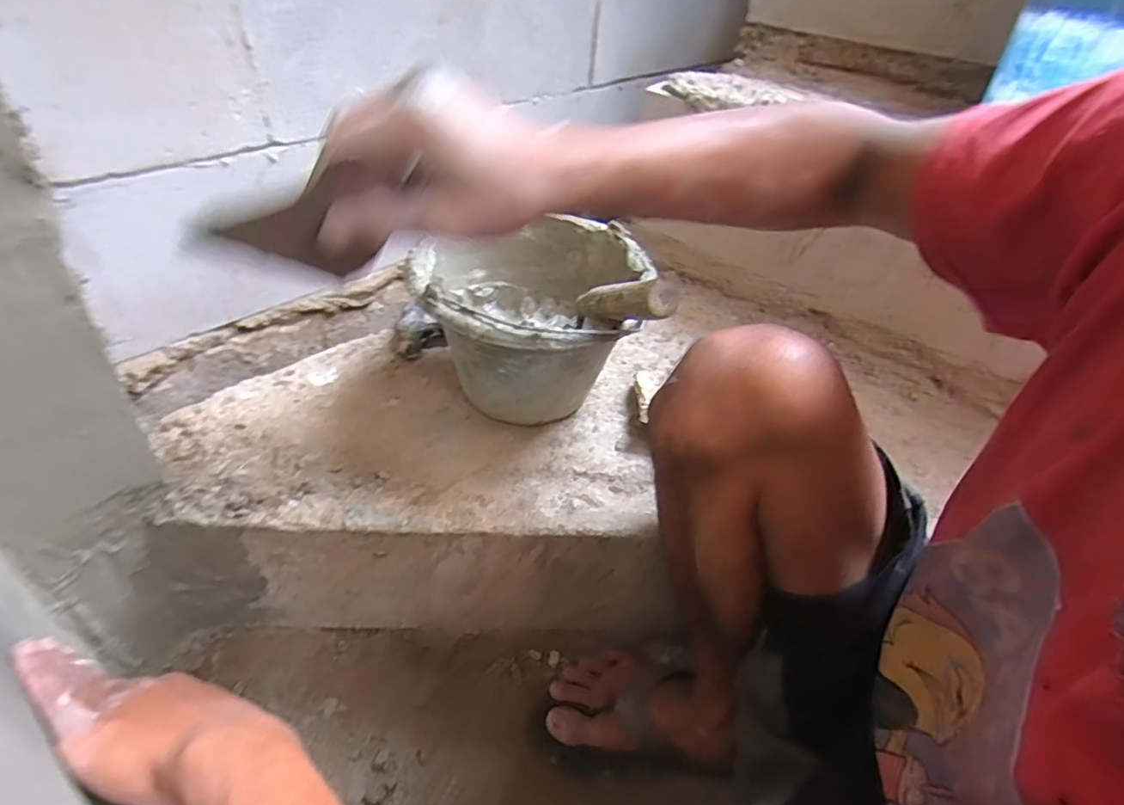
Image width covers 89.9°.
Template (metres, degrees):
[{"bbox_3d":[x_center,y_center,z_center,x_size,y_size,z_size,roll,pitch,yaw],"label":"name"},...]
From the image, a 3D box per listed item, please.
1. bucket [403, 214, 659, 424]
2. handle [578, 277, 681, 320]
[{"bbox_3d":[-0.030,-0.073,0.631,0.229,0.175,0.239,5,40,-1],"label":"bucket"},{"bbox_3d":[0.050,-0.088,0.497,0.028,0.030,0.132,-20,16,-28],"label":"handle"}]

